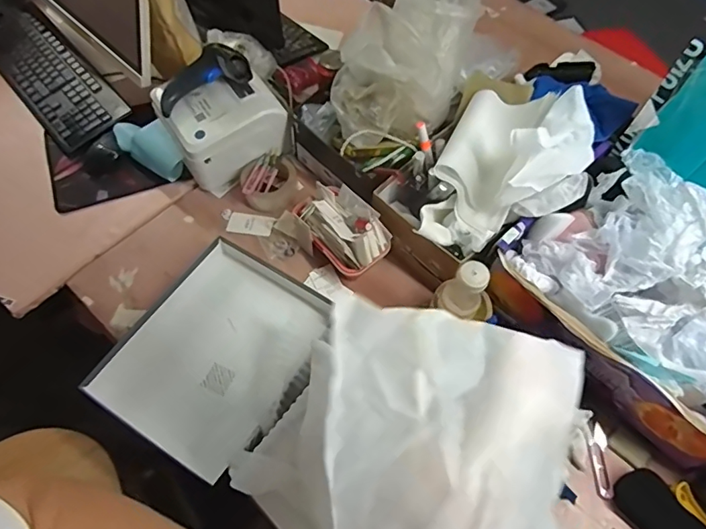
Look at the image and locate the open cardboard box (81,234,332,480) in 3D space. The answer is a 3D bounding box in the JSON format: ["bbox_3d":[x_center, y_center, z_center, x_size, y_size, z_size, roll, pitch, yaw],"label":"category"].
[{"bbox_3d":[-0.200,0.128,0.728,0.251,0.059,0.306,29,65,13],"label":"open cardboard box"}]

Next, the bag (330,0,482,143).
[{"bbox_3d":[0.122,-0.378,0.790,0.181,0.202,0.408,44,108,19],"label":"bag"}]

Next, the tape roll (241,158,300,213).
[{"bbox_3d":[-0.152,-0.145,0.894,0.101,0.052,0.090,-20,65,-11],"label":"tape roll"}]

